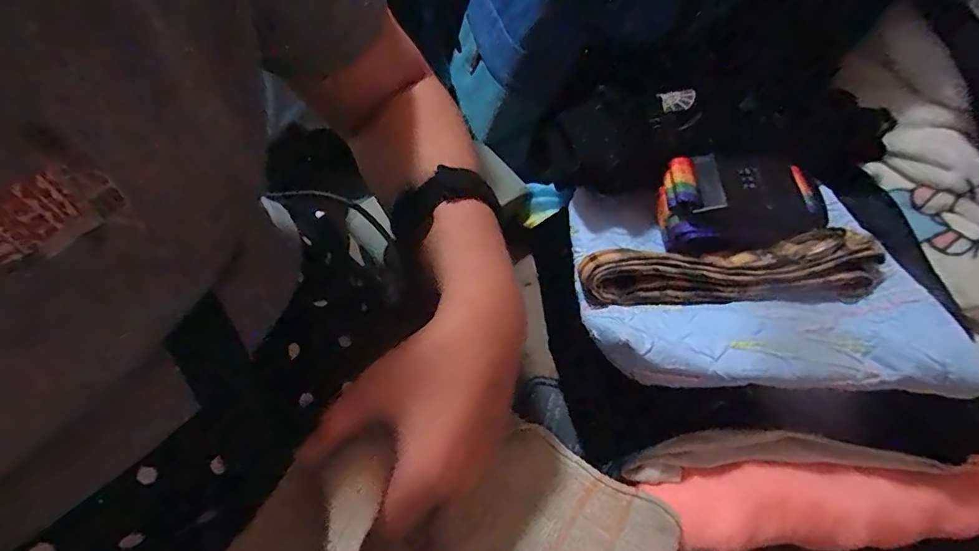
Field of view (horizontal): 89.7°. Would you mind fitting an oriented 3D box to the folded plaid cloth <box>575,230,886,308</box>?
[{"bbox_3d":[0.152,0.000,0.320,0.177,0.042,0.051,-4,53,1],"label":"folded plaid cloth"}]

